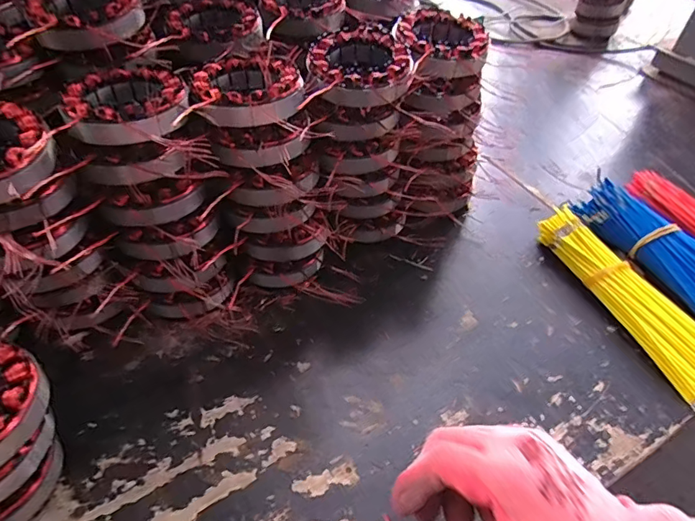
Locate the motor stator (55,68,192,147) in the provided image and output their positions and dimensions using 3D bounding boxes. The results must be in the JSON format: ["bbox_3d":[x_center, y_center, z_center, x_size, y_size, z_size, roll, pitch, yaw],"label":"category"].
[{"bbox_3d":[-0.160,-0.118,0.353,0.083,0.024,0.083,3,47,-3],"label":"motor stator"}]

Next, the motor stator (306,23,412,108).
[{"bbox_3d":[0.010,-0.168,0.409,0.083,0.030,0.089,3,47,-2],"label":"motor stator"}]

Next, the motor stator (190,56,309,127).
[{"bbox_3d":[-0.077,-0.138,0.379,0.080,0.022,0.094,-5,48,-10],"label":"motor stator"}]

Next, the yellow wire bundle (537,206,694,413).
[{"bbox_3d":[0.280,0.039,0.455,0.067,0.029,0.240,-14,50,-18],"label":"yellow wire bundle"}]

